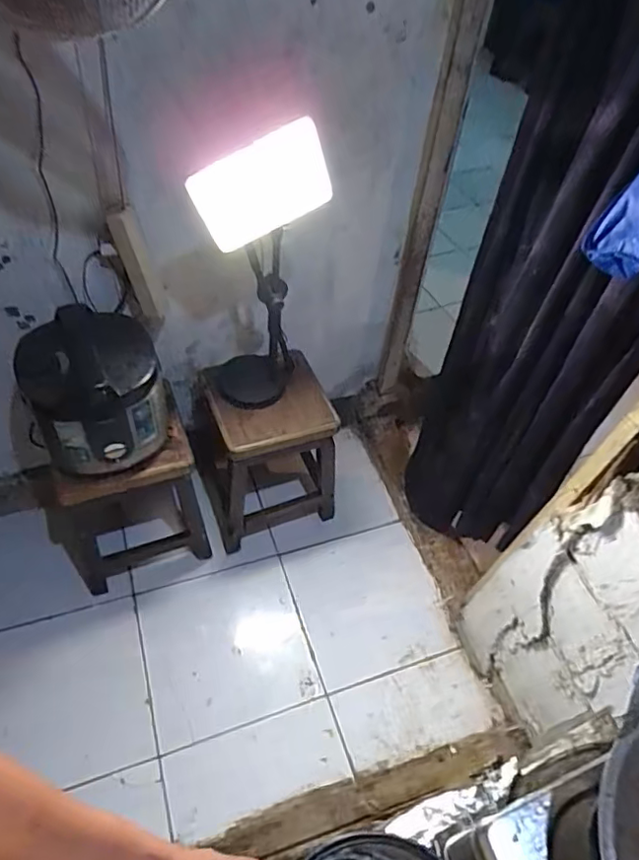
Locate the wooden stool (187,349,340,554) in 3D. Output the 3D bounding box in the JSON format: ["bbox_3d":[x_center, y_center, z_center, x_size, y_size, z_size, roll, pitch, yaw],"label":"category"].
[{"bbox_3d":[-0.158,0.052,1.605,0.341,0.470,0.302,-15,51,-18],"label":"wooden stool"}]

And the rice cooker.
[{"bbox_3d":[-0.482,-0.096,1.234,0.248,0.267,0.365,-13,51,-16],"label":"rice cooker"}]

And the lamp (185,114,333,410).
[{"bbox_3d":[-0.138,-0.311,1.226,0.228,0.672,0.222,-9,50,-13],"label":"lamp"}]

